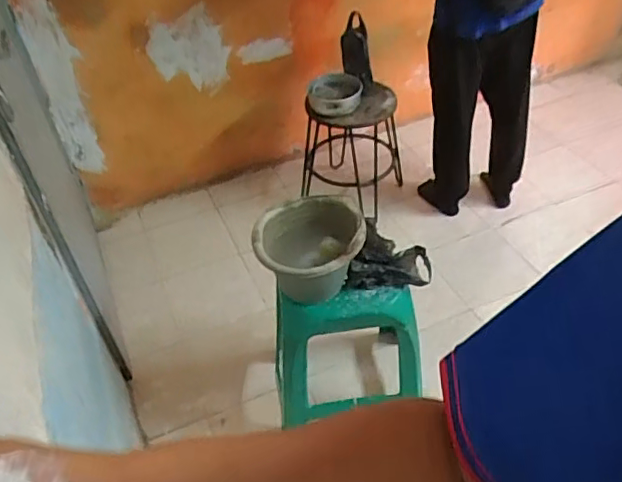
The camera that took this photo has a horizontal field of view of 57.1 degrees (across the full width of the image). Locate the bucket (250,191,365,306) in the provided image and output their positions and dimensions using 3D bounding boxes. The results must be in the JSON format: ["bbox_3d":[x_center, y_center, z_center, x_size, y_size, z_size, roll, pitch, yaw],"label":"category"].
[{"bbox_3d":[-0.002,0.031,1.344,0.241,0.174,0.232,-2,43,2],"label":"bucket"}]

